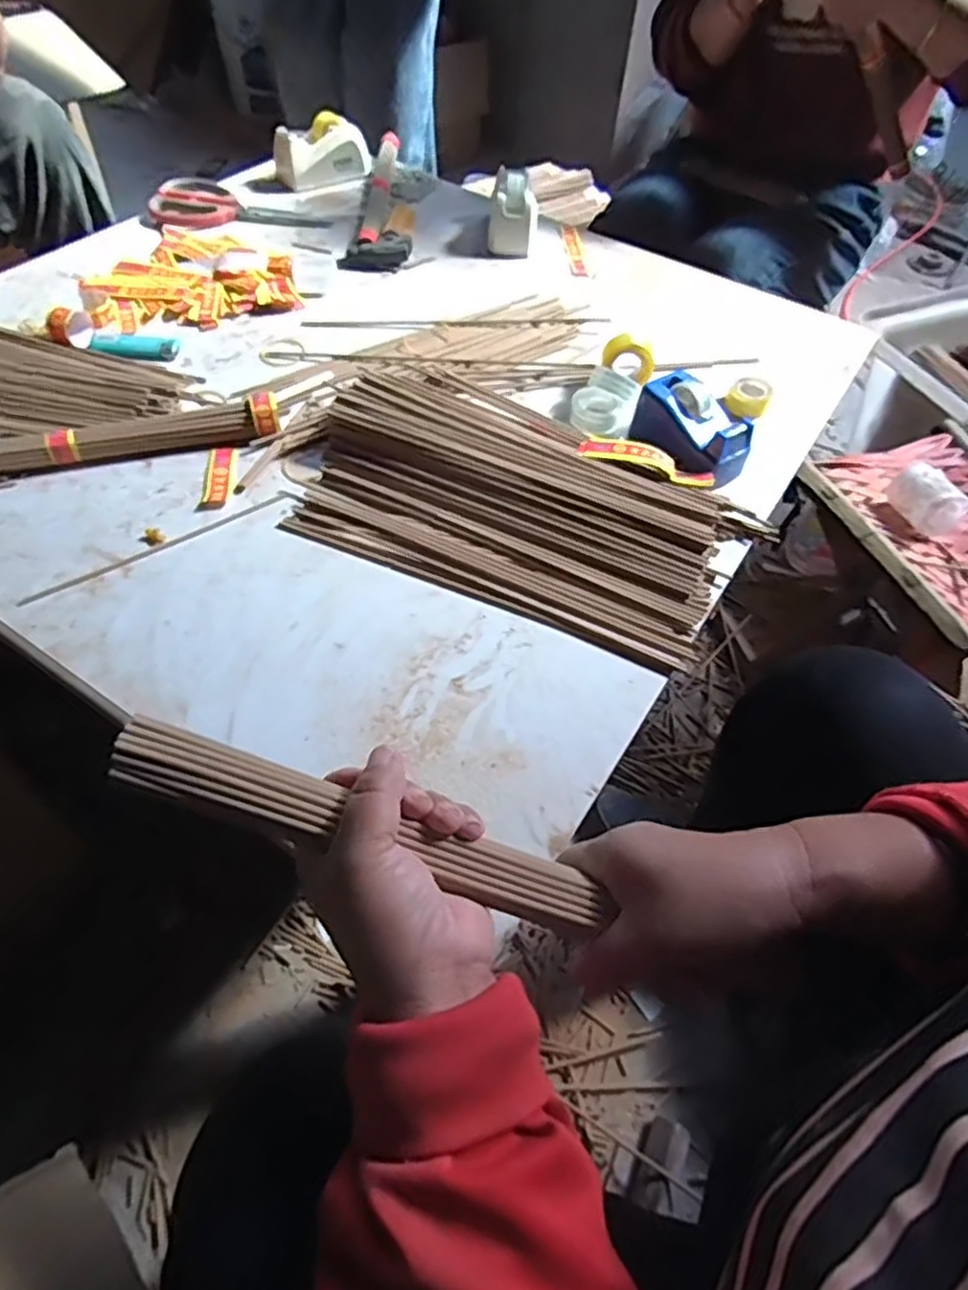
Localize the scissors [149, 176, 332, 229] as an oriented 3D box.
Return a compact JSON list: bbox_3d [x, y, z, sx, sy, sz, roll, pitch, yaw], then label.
[{"bbox_3d":[-0.294,-0.535,0.844,0.201,0.021,0.095,-7,55,-9],"label":"scissors"}]

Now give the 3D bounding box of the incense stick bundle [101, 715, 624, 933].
[{"bbox_3d":[-0.050,0.080,0.306,0.217,0.009,0.029,21,55,-4],"label":"incense stick bundle"}]

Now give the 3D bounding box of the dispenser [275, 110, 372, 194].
[{"bbox_3d":[-0.202,-0.632,0.899,0.123,0.058,0.057,-33,63,-24],"label":"dispenser"}]

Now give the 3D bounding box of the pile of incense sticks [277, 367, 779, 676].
[{"bbox_3d":[0.029,-0.123,0.562,0.337,0.030,0.215,22,56,11],"label":"pile of incense sticks"}]

